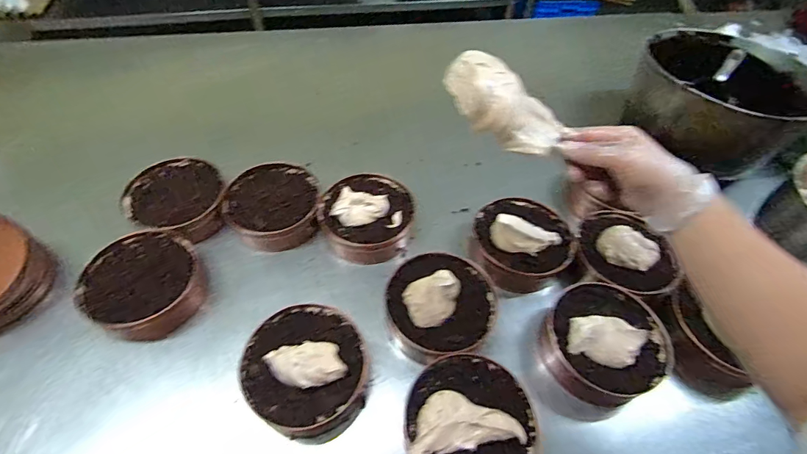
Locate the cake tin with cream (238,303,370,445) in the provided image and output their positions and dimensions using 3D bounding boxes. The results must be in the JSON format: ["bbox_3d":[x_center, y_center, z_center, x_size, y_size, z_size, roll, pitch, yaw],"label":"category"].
[{"bbox_3d":[-0.118,0.170,0.505,0.152,0.078,0.141,2,53,-2],"label":"cake tin with cream"}]

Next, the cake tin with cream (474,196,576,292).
[{"bbox_3d":[0.183,0.014,0.637,0.151,0.058,0.157,-13,55,-13],"label":"cake tin with cream"}]

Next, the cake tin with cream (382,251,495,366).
[{"bbox_3d":[0.051,0.102,0.562,0.150,0.057,0.144,2,53,-2],"label":"cake tin with cream"}]

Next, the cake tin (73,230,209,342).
[{"bbox_3d":[-0.363,0.078,0.581,0.156,0.051,0.144,2,53,-2],"label":"cake tin"}]

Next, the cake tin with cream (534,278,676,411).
[{"bbox_3d":[0.261,0.154,0.547,0.150,0.088,0.147,2,53,-2],"label":"cake tin with cream"}]

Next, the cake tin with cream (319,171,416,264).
[{"bbox_3d":[-0.060,-0.022,0.668,0.145,0.061,0.148,2,53,-2],"label":"cake tin with cream"}]

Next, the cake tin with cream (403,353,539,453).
[{"bbox_3d":[0.075,0.228,0.478,0.145,0.053,0.148,2,53,-2],"label":"cake tin with cream"}]

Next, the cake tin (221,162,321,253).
[{"bbox_3d":[-0.213,-0.032,0.677,0.146,0.049,0.151,2,53,-2],"label":"cake tin"}]

